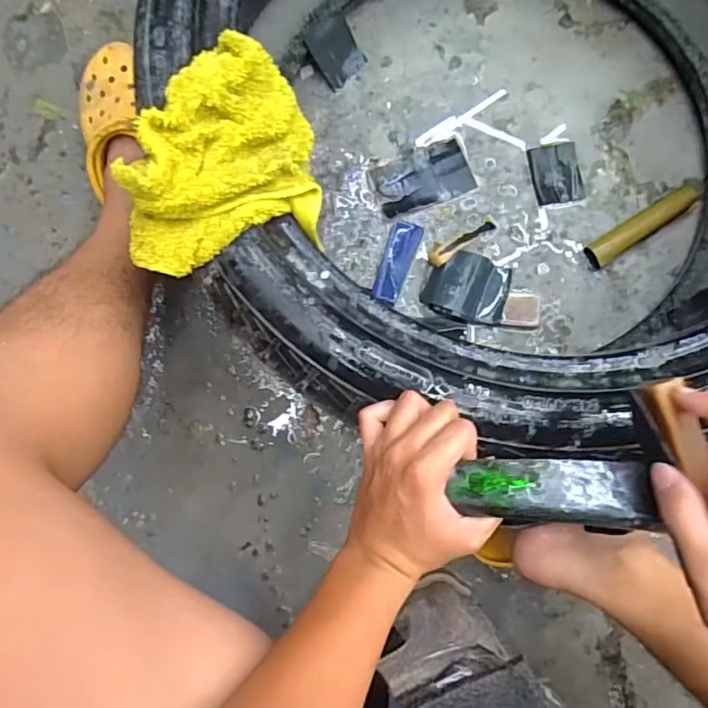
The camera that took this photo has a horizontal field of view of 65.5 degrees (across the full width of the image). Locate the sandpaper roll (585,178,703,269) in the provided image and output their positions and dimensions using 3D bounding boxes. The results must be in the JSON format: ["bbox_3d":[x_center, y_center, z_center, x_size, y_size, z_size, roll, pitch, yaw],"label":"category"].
[{"bbox_3d":[0.345,-0.156,0.646,0.159,0.029,0.028,-34,85,-3],"label":"sandpaper roll"}]

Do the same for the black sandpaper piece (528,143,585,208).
[{"bbox_3d":[0.245,-0.218,0.665,0.057,0.005,0.072,-11,84,0],"label":"black sandpaper piece"}]

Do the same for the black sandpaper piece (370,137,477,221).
[{"bbox_3d":[0.083,-0.212,0.664,0.116,0.004,0.068,-19,84,-1],"label":"black sandpaper piece"}]

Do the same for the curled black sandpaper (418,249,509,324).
[{"bbox_3d":[0.132,-0.076,0.637,0.094,0.028,0.075,18,85,2],"label":"curled black sandpaper"}]

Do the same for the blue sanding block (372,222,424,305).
[{"bbox_3d":[0.051,-0.107,0.649,0.032,0.019,0.100,19,85,3],"label":"blue sanding block"}]

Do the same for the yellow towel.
[{"bbox_3d":[-0.101,-0.146,0.405,0.139,0.081,0.161,-7,84,0],"label":"yellow towel"}]

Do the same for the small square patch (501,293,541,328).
[{"bbox_3d":[0.196,-0.052,0.643,0.045,0.010,0.038,4,84,1],"label":"small square patch"}]

